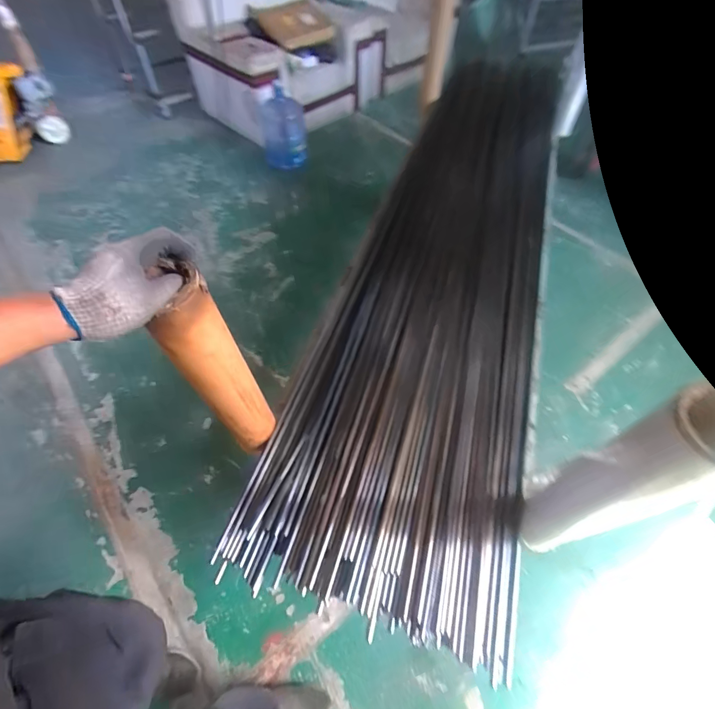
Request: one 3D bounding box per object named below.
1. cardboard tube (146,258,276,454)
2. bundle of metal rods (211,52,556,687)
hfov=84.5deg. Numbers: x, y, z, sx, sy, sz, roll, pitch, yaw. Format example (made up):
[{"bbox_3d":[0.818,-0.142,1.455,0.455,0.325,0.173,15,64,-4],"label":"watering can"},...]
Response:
[{"bbox_3d":[-0.230,0.043,0.668,0.077,0.457,0.090,34,63,22],"label":"cardboard tube"},{"bbox_3d":[0.285,-0.329,1.174,0.530,0.118,1.947,16,56,10],"label":"bundle of metal rods"}]

